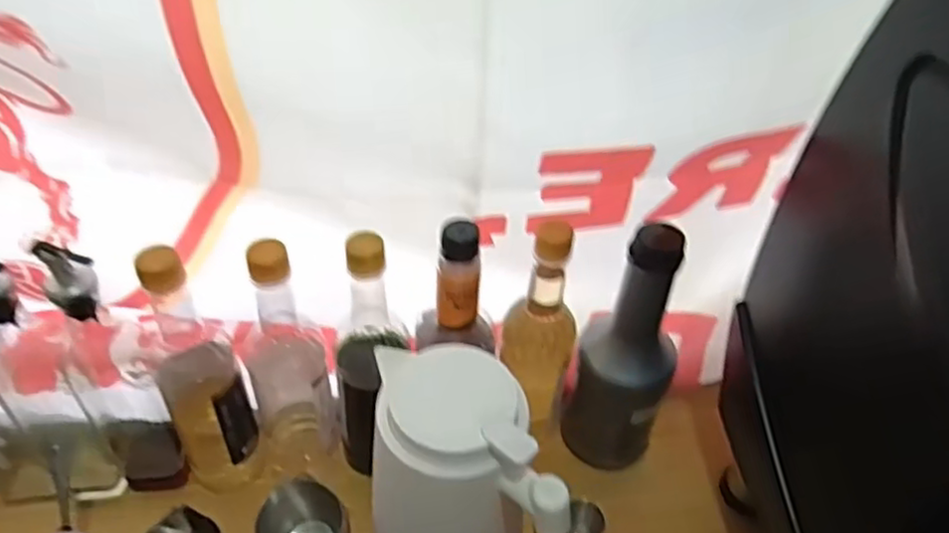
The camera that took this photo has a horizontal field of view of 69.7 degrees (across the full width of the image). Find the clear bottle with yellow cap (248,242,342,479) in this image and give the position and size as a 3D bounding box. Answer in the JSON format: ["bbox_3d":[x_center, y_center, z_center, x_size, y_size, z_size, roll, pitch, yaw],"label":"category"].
[{"bbox_3d":[-0.166,0.090,0.600,0.071,0.292,0.061,-15,46,-20],"label":"clear bottle with yellow cap"}]

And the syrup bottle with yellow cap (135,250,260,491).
[{"bbox_3d":[-0.233,0.097,0.580,0.064,0.290,0.062,-19,48,-23],"label":"syrup bottle with yellow cap"}]

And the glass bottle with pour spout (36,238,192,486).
[{"bbox_3d":[-0.302,0.085,0.572,0.063,0.280,0.073,-23,50,-27],"label":"glass bottle with pour spout"}]

